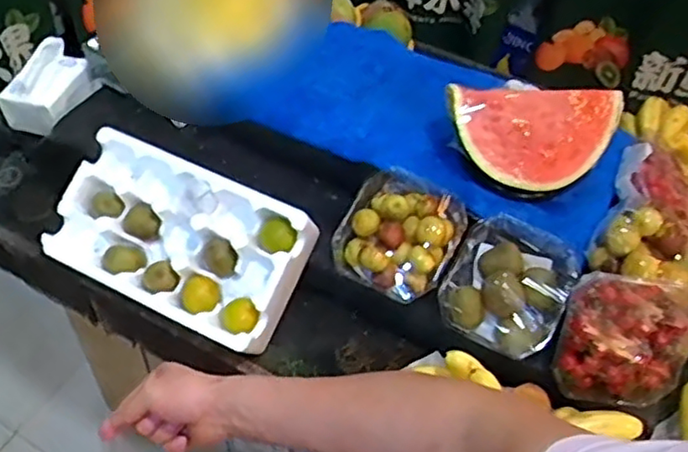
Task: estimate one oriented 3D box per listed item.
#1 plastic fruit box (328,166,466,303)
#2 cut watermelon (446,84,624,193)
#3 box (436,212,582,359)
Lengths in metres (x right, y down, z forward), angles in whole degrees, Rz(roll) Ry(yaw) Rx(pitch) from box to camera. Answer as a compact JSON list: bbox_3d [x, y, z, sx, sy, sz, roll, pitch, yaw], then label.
[{"bbox_3d":[0.070,0.008,0.853,0.146,0.077,0.136,26,52,16],"label":"plastic fruit box"},{"bbox_3d":[0.245,-0.108,0.838,0.236,0.115,0.086,-2,50,-7],"label":"cut watermelon"},{"bbox_3d":[0.198,0.070,0.811,0.142,0.071,0.143,28,52,17],"label":"box"}]

